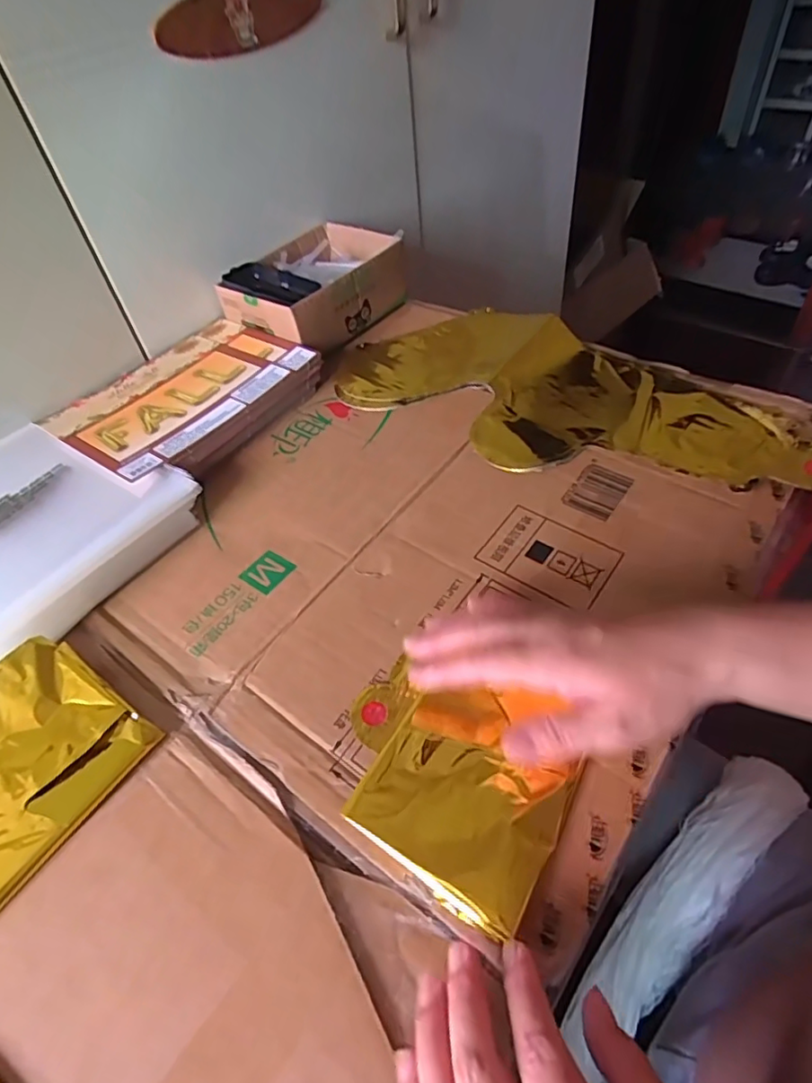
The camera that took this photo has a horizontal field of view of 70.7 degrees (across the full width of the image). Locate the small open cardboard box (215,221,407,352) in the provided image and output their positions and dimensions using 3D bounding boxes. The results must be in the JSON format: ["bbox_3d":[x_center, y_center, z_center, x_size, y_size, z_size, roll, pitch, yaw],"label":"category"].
[{"bbox_3d":[-0.101,-0.287,0.651,0.128,0.066,0.182,30,59,27],"label":"small open cardboard box"}]

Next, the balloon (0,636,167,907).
[{"bbox_3d":[-0.241,0.137,0.344,0.121,0.020,0.138,26,57,25],"label":"balloon"}]

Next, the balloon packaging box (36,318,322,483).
[{"bbox_3d":[-0.214,-0.140,0.566,0.171,0.032,0.220,26,58,25],"label":"balloon packaging box"}]

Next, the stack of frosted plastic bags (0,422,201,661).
[{"bbox_3d":[-0.316,-0.006,0.467,0.210,0.032,0.214,26,57,25],"label":"stack of frosted plastic bags"}]

